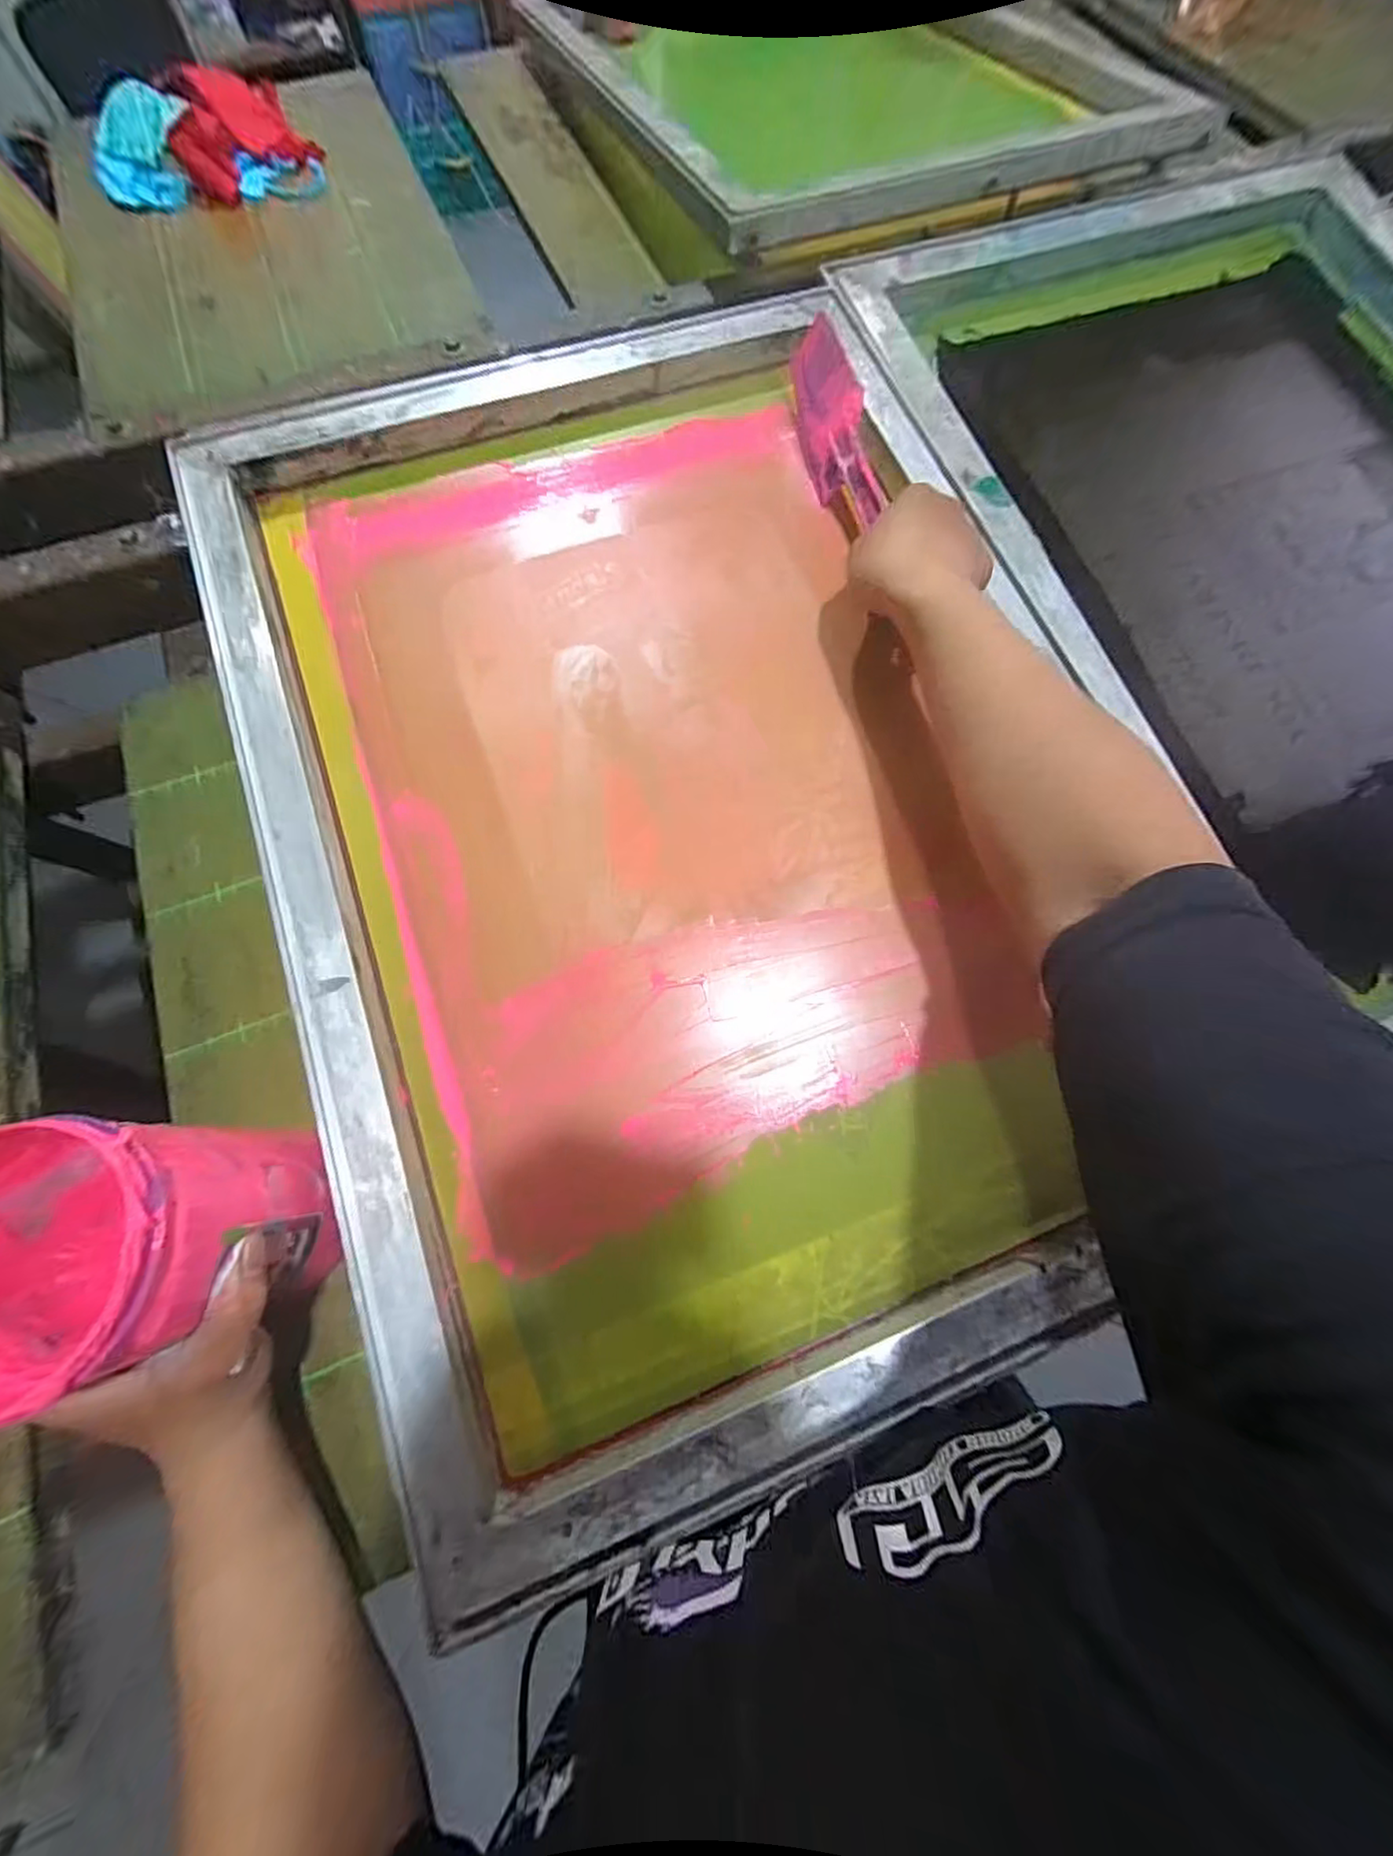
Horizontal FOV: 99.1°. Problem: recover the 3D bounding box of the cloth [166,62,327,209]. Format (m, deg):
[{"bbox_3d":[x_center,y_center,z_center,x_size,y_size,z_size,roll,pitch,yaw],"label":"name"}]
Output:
[{"bbox_3d":[-0.550,-0.948,0.699,0.145,0.037,0.195,-36,75,-10],"label":"cloth"}]

